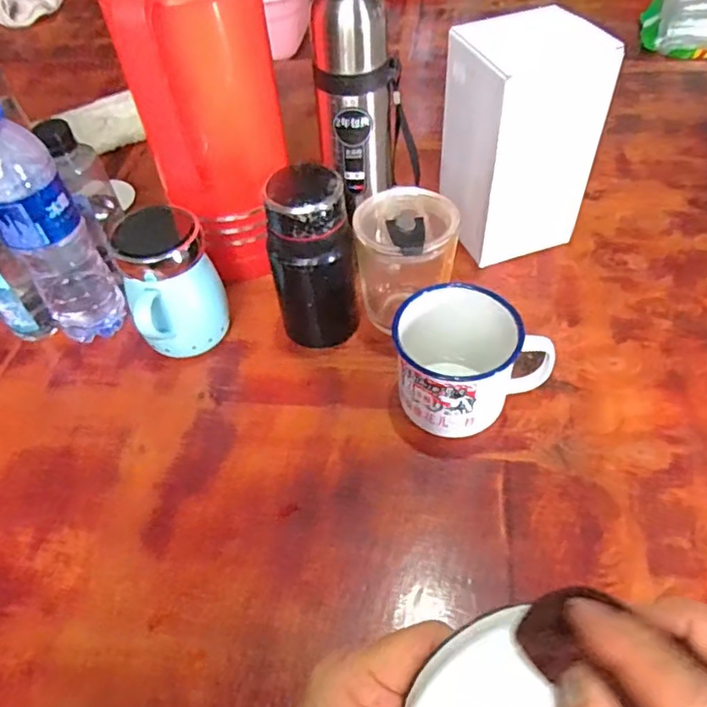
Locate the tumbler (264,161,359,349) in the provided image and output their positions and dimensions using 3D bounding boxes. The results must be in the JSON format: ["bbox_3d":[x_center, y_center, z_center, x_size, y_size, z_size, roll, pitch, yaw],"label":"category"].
[{"bbox_3d":[-0.034,-0.080,0.513,0.068,0.158,0.058,-9,50,-2],"label":"tumbler"}]

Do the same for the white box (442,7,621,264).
[{"bbox_3d":[0.154,-0.200,0.571,0.111,0.205,0.099,-18,51,-10],"label":"white box"}]

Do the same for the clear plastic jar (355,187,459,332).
[{"bbox_3d":[0.048,-0.078,0.528,0.080,0.105,0.083,-3,50,3],"label":"clear plastic jar"}]

